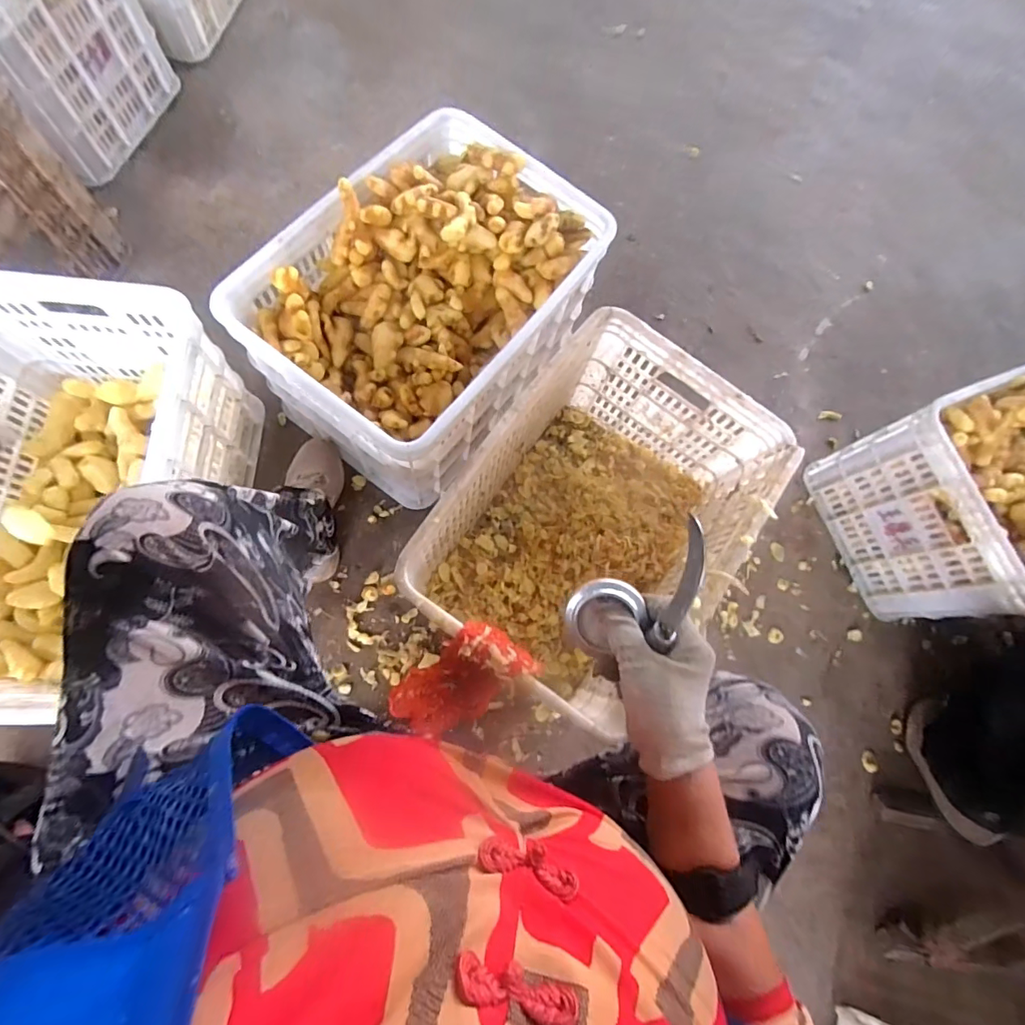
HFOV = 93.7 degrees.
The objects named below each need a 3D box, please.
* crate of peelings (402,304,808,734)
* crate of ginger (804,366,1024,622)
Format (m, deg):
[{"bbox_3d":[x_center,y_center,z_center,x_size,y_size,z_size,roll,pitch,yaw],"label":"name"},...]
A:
[{"bbox_3d":[0.132,0.017,0.780,0.370,0.322,0.522,35,78,7],"label":"crate of peelings"},{"bbox_3d":[0.856,-0.038,0.865,0.428,0.304,0.339,-20,77,-6],"label":"crate of ginger"}]

